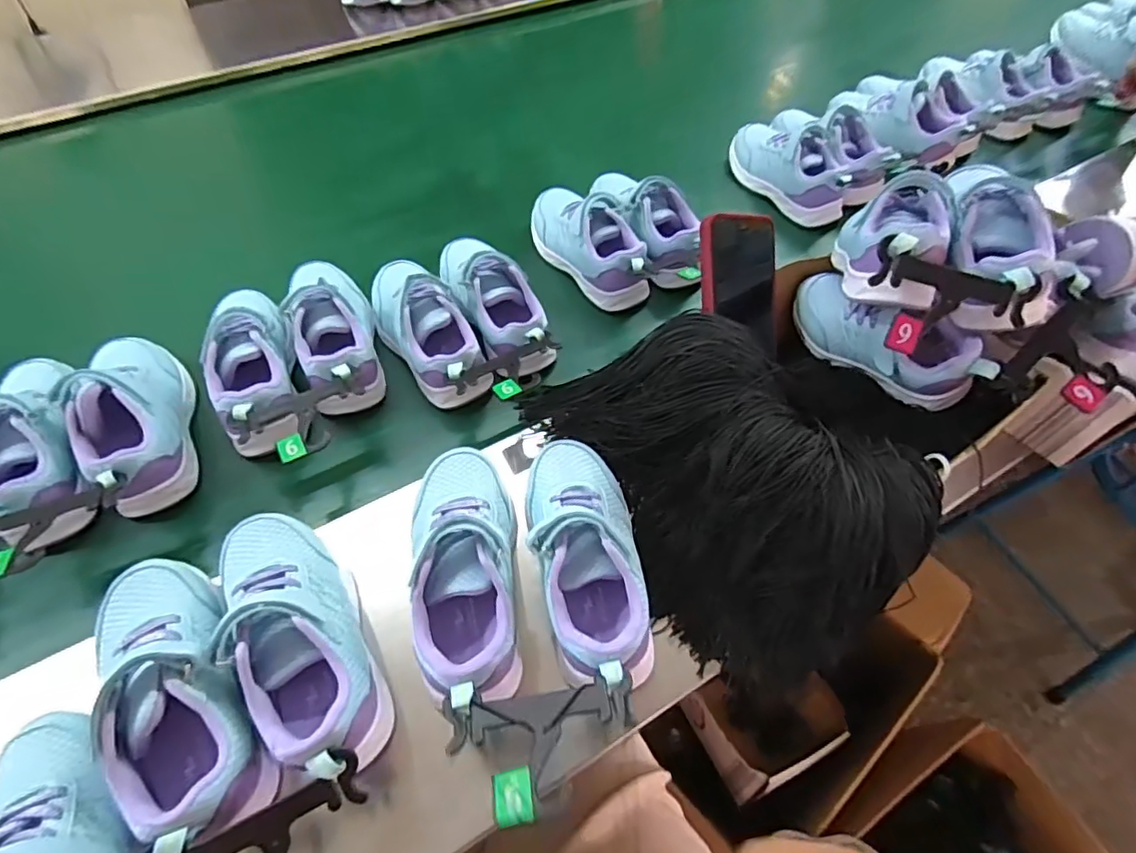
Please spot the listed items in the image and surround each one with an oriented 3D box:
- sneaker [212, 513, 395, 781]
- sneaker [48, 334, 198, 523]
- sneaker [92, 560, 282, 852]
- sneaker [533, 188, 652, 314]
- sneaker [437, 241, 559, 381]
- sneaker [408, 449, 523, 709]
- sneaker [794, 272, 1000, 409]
[{"bbox_3d":[-0.173,0.130,0.372,0.077,0.071,0.185,-27,56,-22],"label":"sneaker"},{"bbox_3d":[-0.363,-0.008,0.484,0.075,0.077,0.172,-13,52,-12],"label":"sneaker"},{"bbox_3d":[-0.234,0.153,0.345,0.069,0.077,0.177,-28,56,-23],"label":"sneaker"},{"bbox_3d":[0.021,-0.195,0.619,0.073,0.073,0.181,-31,57,-25],"label":"sneaker"},{"bbox_3d":[-0.073,-0.123,0.571,0.060,0.092,0.171,-27,56,-22],"label":"sneaker"},{"bbox_3d":[-0.069,0.089,0.390,0.067,0.074,0.172,-7,51,-7],"label":"sneaker"},{"bbox_3d":[0.254,-0.071,0.475,0.149,0.065,0.056,30,55,21],"label":"sneaker"}]

